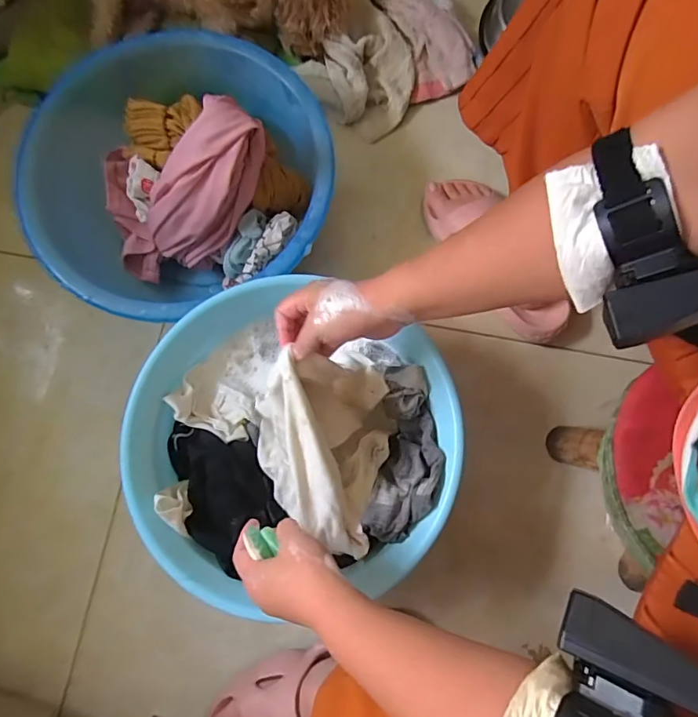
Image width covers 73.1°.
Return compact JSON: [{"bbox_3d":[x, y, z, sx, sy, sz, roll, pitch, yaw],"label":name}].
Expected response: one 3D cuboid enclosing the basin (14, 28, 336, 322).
[{"bbox_3d":[-0.193,-0.211,0.570,0.331,0.179,0.354,0,78,1],"label":"basin"}]

